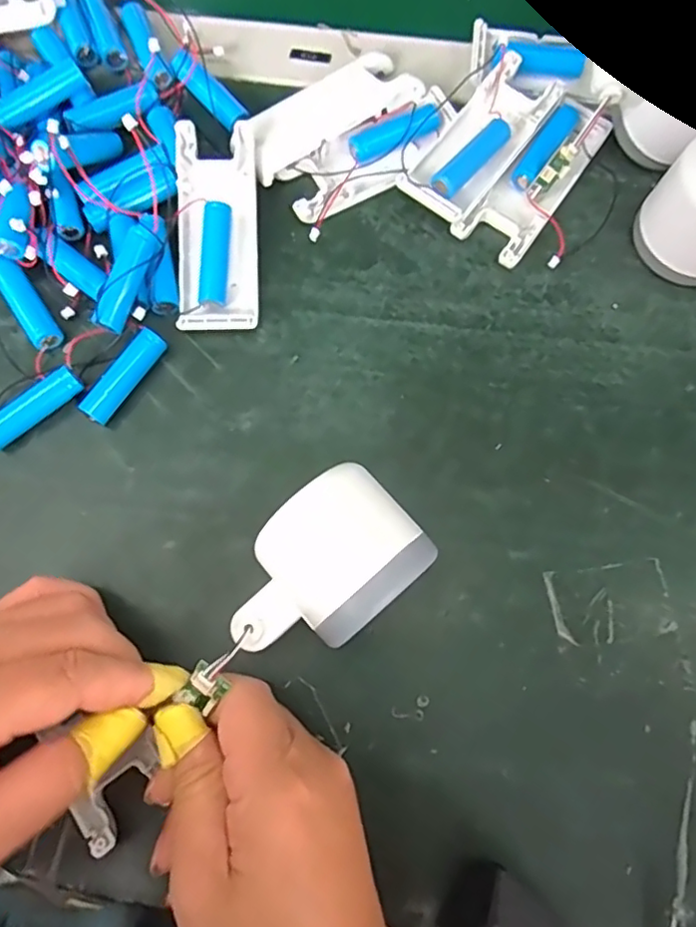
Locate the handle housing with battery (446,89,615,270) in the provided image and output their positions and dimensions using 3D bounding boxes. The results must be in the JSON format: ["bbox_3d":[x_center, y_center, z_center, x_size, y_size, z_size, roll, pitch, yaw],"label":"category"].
[{"bbox_3d":[0.102,-0.152,0.316,0.036,0.028,0.105,39,78,8],"label":"handle housing with battery"}]

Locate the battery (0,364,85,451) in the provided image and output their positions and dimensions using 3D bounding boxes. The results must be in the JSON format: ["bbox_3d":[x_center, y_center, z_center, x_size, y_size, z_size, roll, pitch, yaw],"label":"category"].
[{"bbox_3d":[-0.150,-0.026,0.281,0.050,0.016,0.012,-37,80,-10],"label":"battery"}]

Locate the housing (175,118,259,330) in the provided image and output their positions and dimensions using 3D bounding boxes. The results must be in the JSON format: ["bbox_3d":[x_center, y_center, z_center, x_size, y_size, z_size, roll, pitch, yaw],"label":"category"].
[{"bbox_3d":[-0.066,-0.118,0.303,0.039,0.028,0.101,-1,76,-2],"label":"housing"}]

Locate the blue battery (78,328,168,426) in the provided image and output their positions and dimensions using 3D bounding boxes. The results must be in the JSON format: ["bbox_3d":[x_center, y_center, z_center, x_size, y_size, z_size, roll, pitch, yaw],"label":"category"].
[{"bbox_3d":[-0.108,-0.042,0.291,0.012,0.013,0.051,35,77,7],"label":"blue battery"}]

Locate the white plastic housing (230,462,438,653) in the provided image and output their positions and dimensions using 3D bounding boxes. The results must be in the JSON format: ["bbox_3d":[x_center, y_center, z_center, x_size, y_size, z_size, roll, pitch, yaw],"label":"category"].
[{"bbox_3d":[-0.010,0.042,0.247,0.082,0.058,0.054,-40,80,-10],"label":"white plastic housing"}]

